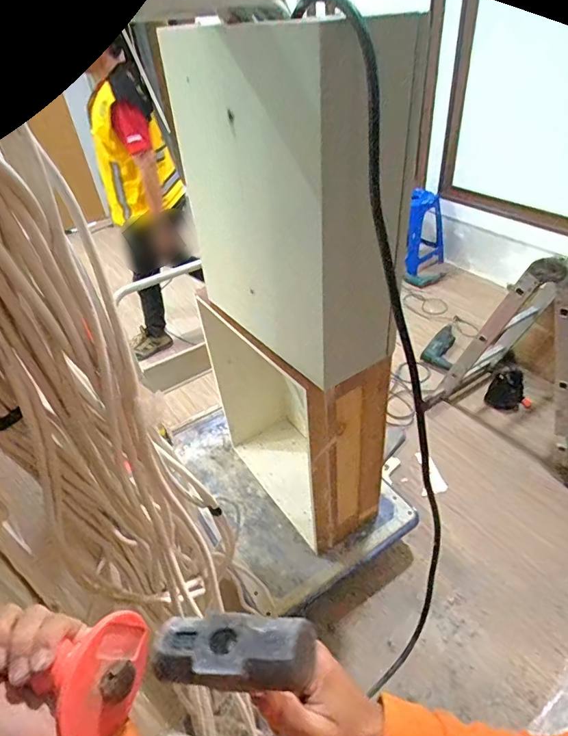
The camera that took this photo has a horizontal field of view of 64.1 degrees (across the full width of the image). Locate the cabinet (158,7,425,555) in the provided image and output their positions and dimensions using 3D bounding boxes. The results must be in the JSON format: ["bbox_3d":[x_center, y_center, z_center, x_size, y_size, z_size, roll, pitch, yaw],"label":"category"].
[{"bbox_3d":[0.031,-0.088,1.154,0.248,1.253,0.594,-26,44,-22],"label":"cabinet"}]

